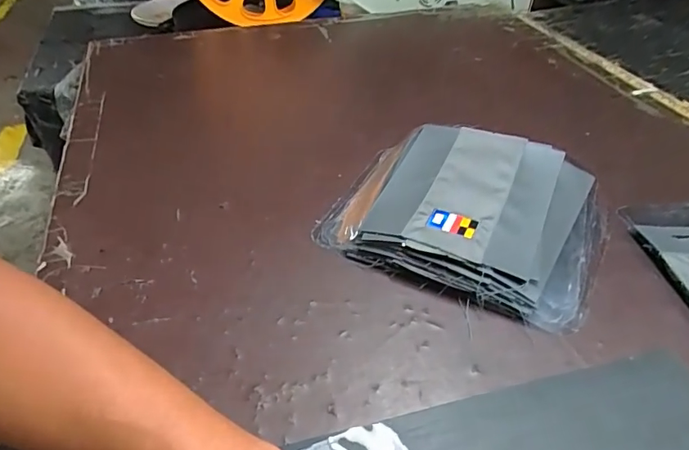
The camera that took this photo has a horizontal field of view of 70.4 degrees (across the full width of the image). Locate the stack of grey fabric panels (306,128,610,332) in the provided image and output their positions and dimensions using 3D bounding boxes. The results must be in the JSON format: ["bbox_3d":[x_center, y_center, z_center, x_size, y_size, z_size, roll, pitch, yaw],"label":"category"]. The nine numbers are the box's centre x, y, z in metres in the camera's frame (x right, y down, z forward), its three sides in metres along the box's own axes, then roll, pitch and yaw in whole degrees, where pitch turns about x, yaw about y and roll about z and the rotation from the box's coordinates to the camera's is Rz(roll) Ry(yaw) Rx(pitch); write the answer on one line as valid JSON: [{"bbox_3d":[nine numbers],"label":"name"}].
[{"bbox_3d":[0.138,-0.025,0.548,0.287,0.048,0.248,17,42,19],"label":"stack of grey fabric panels"}]

